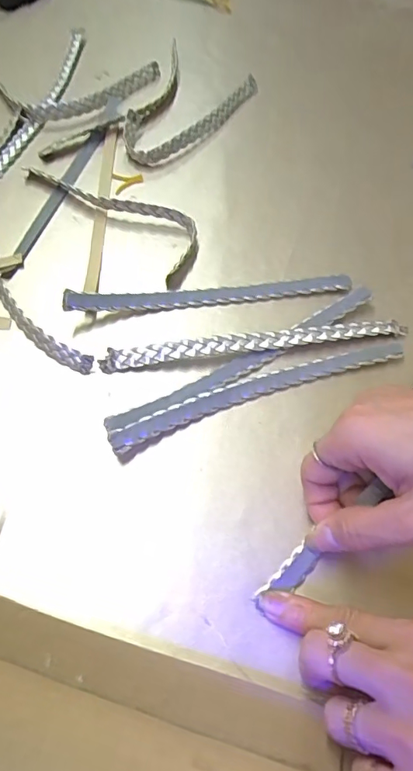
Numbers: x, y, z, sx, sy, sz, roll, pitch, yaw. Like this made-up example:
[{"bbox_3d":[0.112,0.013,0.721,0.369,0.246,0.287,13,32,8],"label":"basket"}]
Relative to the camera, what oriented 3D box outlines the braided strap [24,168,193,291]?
[{"bbox_3d":[-0.067,-0.126,0.356,0.144,0.016,0.048,34,65,13],"label":"braided strap"}]

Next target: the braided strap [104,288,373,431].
[{"bbox_3d":[0.026,-0.018,0.309,0.188,0.008,0.015,-29,68,-18],"label":"braided strap"}]

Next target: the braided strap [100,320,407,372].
[{"bbox_3d":[0.033,-0.028,0.313,0.193,0.010,0.014,-7,63,-8],"label":"braided strap"}]

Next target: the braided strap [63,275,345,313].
[{"bbox_3d":[0.005,-0.063,0.326,0.186,0.019,0.015,-8,63,-8],"label":"braided strap"}]

